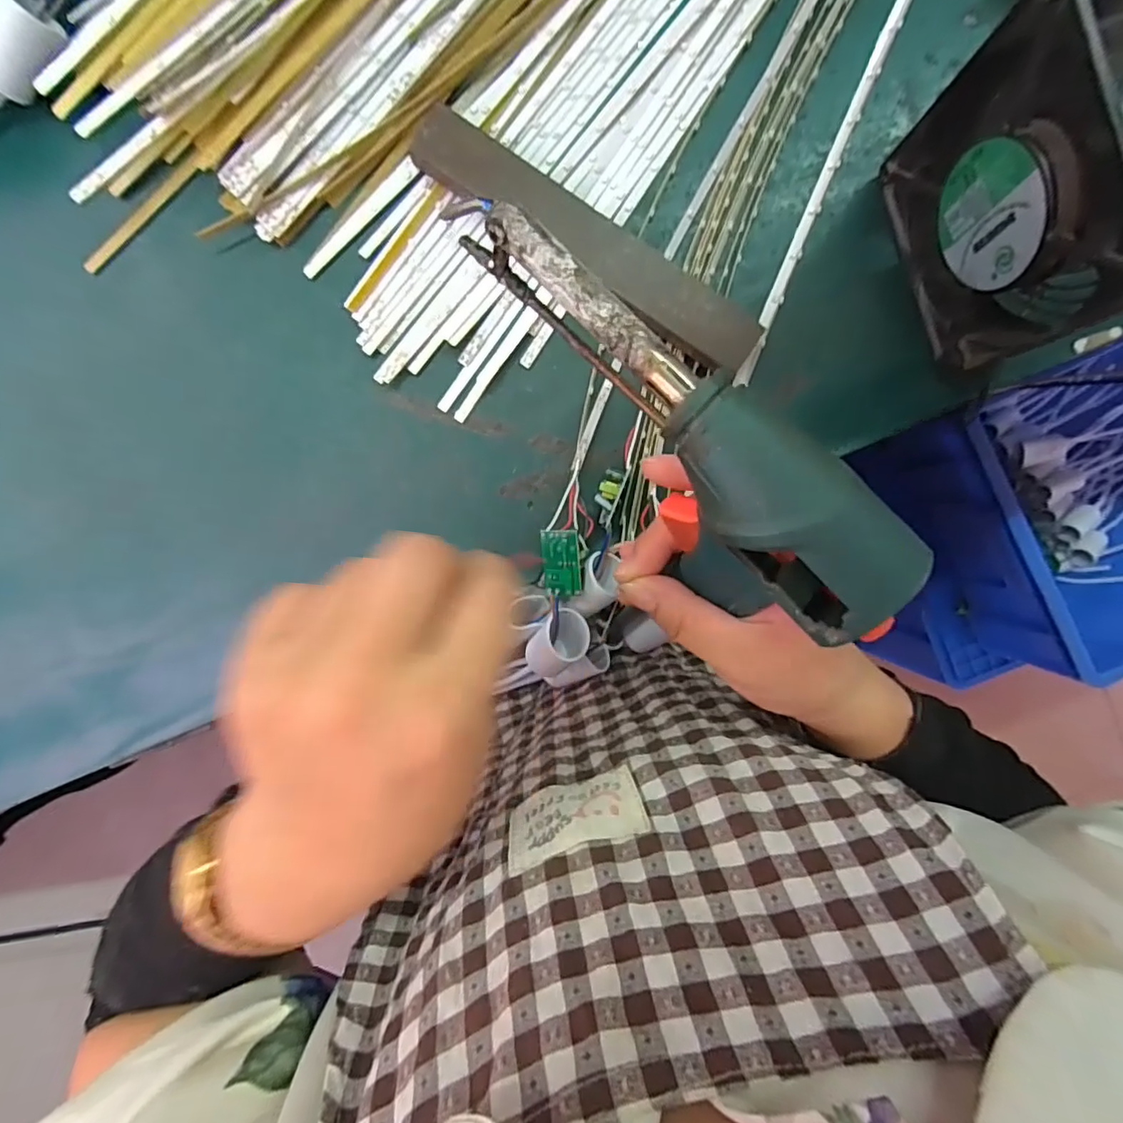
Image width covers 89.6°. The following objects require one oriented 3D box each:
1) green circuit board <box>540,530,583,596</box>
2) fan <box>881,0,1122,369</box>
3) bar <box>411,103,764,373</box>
[{"bbox_3d":[0.000,0.001,0.296,0.020,0.006,0.034,0,104,15],"label":"green circuit board"},{"bbox_3d":[0.206,-0.157,0.249,0.044,0.122,0.115,-20,95,3],"label":"fan"},{"bbox_3d":[0.015,-0.167,0.298,0.203,0.024,0.033,34,95,-3],"label":"bar"}]

